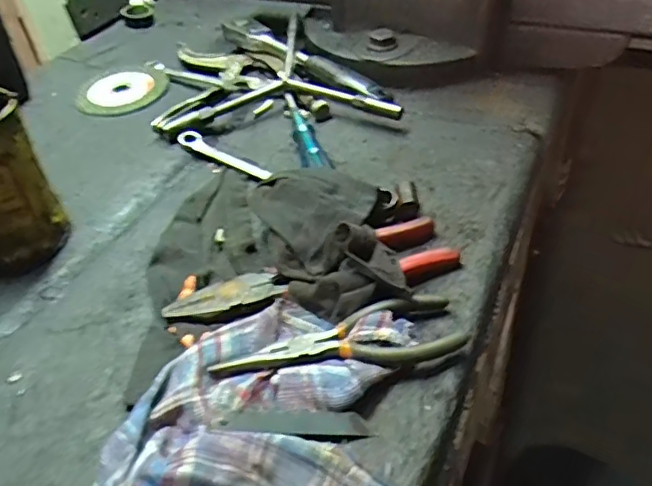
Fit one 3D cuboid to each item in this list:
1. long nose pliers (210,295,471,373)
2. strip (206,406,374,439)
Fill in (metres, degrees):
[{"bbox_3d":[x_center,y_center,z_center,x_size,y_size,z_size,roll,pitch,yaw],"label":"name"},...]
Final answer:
[{"bbox_3d":[0.007,0.059,0.353,0.150,0.010,0.045,-7,42,-4],"label":"long nose pliers"},{"bbox_3d":[-0.019,0.100,0.321,0.087,0.004,0.014,4,67,1],"label":"strip"}]

